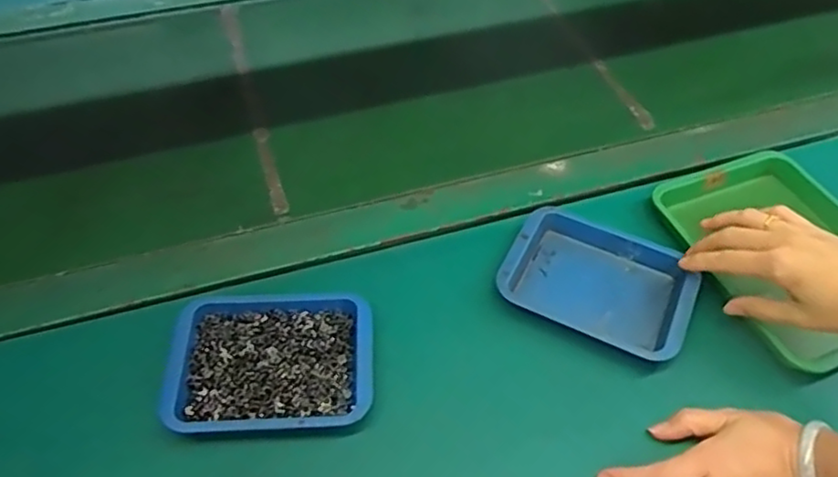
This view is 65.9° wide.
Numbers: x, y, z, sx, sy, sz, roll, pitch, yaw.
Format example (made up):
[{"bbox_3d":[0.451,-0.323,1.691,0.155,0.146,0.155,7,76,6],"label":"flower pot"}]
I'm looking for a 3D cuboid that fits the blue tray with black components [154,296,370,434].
[{"bbox_3d":[-0.116,0.096,0.518,0.156,0.023,0.120,-3,52,-3],"label":"blue tray with black components"}]

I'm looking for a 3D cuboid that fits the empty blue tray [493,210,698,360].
[{"bbox_3d":[0.159,0.034,0.571,0.157,0.021,0.110,22,54,16],"label":"empty blue tray"}]

